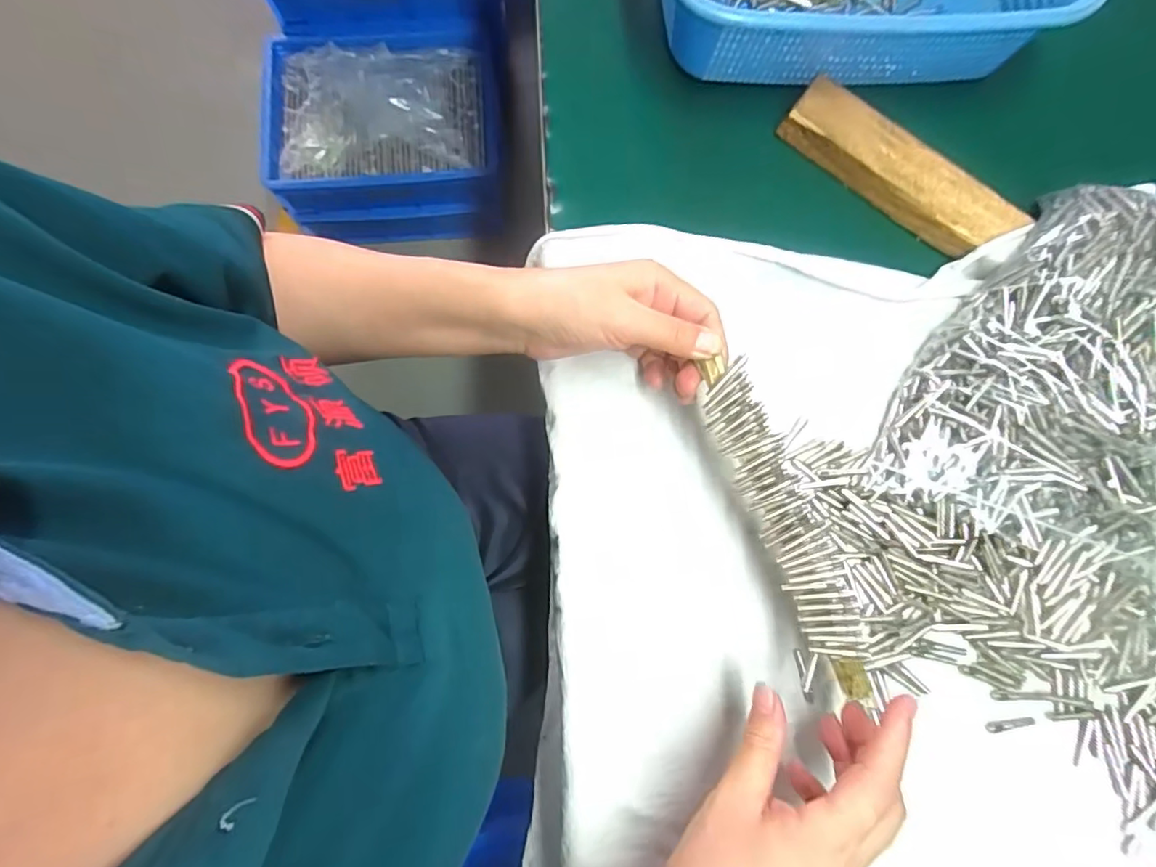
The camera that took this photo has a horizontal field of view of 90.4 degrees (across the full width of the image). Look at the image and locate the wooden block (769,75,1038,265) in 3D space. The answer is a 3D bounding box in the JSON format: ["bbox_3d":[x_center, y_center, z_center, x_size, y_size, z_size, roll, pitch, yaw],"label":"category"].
[{"bbox_3d":[0.215,-0.177,0.387,0.161,0.020,0.041,39,81,6],"label":"wooden block"}]

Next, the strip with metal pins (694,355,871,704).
[{"bbox_3d":[0.113,0.051,0.305,0.032,0.008,0.190,-25,88,20],"label":"strip with metal pins"}]

